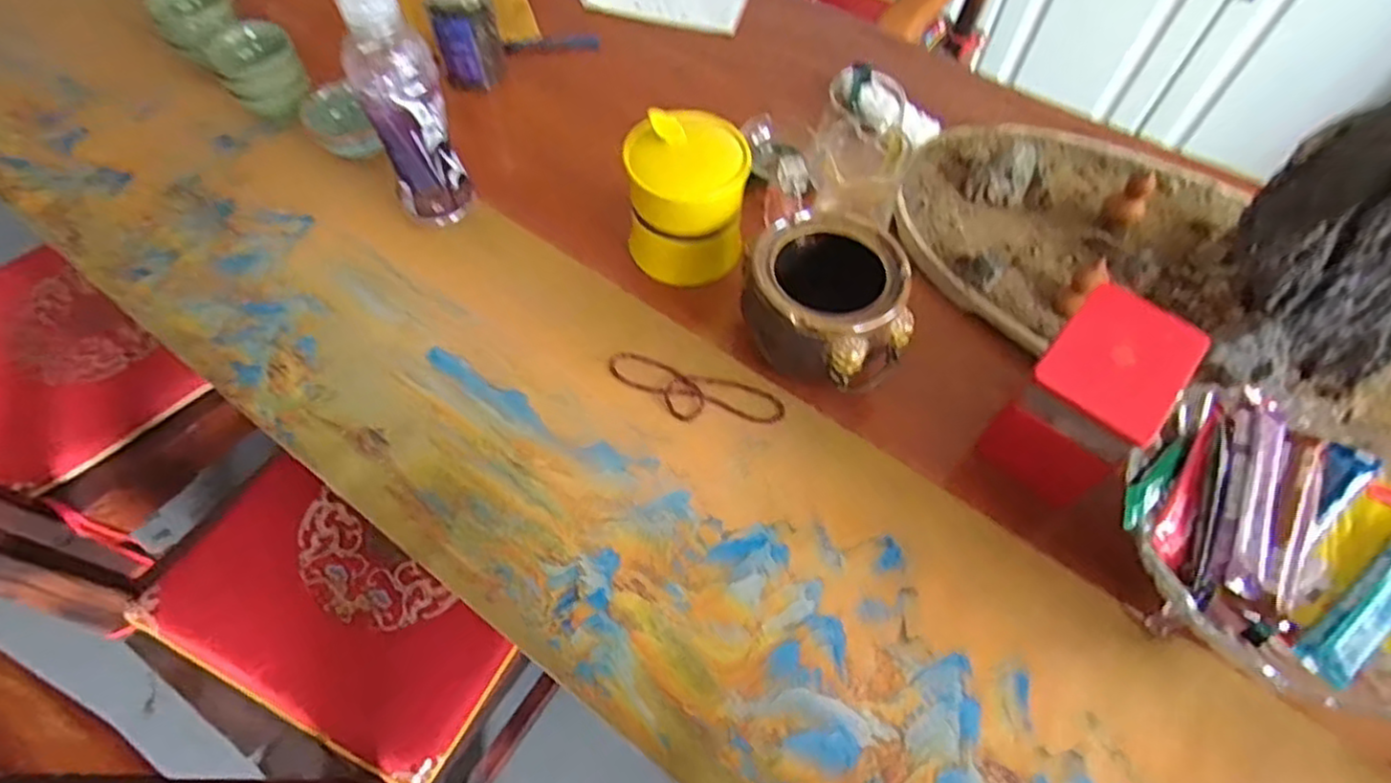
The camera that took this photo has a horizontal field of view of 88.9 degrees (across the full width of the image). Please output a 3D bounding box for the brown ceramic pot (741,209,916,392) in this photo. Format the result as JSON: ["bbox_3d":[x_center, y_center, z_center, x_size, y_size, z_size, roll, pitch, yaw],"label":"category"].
[{"bbox_3d":[0.113,-0.070,0.597,0.136,0.097,0.122,36,65,19],"label":"brown ceramic pot"}]

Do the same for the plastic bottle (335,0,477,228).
[{"bbox_3d":[-0.254,-0.247,0.619,0.072,0.219,0.063,-14,62,-9],"label":"plastic bottle"}]

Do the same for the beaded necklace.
[{"bbox_3d":[-0.003,0.003,0.614,0.157,0.005,0.050,15,62,7],"label":"beaded necklace"}]

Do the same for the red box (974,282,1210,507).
[{"bbox_3d":[0.300,0.002,0.540,0.085,0.101,0.122,38,65,20],"label":"red box"}]

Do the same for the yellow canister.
[{"bbox_3d":[-0.011,-0.168,0.653,0.113,0.145,0.091,2,61,0],"label":"yellow canister"}]

